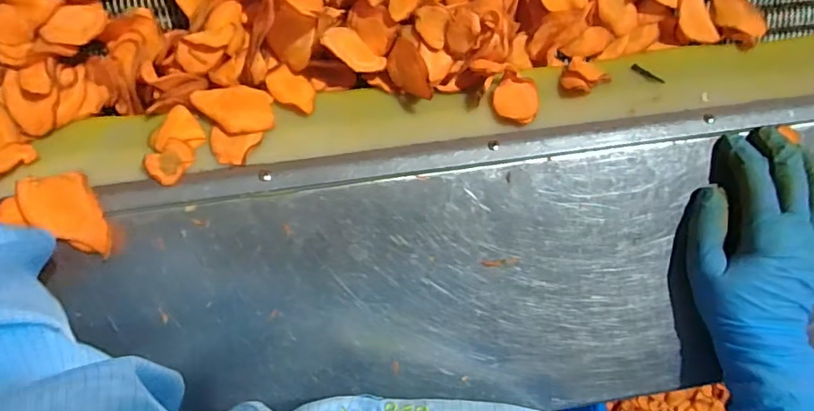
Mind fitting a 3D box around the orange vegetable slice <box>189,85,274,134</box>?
[{"bbox_3d":[-0.124,-0.068,0.374,0.056,0.006,0.036,-6,88,-4],"label":"orange vegetable slice"}]

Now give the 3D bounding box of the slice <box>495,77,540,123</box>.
[{"bbox_3d":[0.081,-0.078,0.387,0.033,0.004,0.033,18,65,7],"label":"slice"}]

